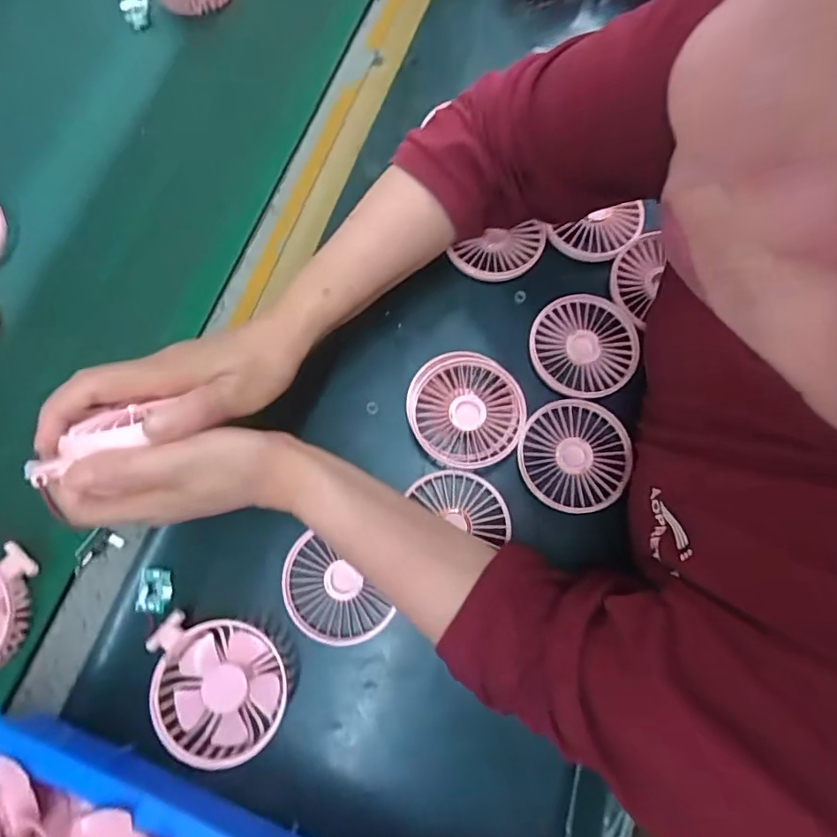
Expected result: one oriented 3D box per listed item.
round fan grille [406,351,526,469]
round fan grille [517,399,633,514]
[{"bbox_3d":[0.036,-0.006,0.423,0.087,0.017,0.092,0,75,1],"label":"round fan grille"},{"bbox_3d":[0.122,0.029,0.419,0.085,0.020,0.086,0,75,1],"label":"round fan grille"}]

